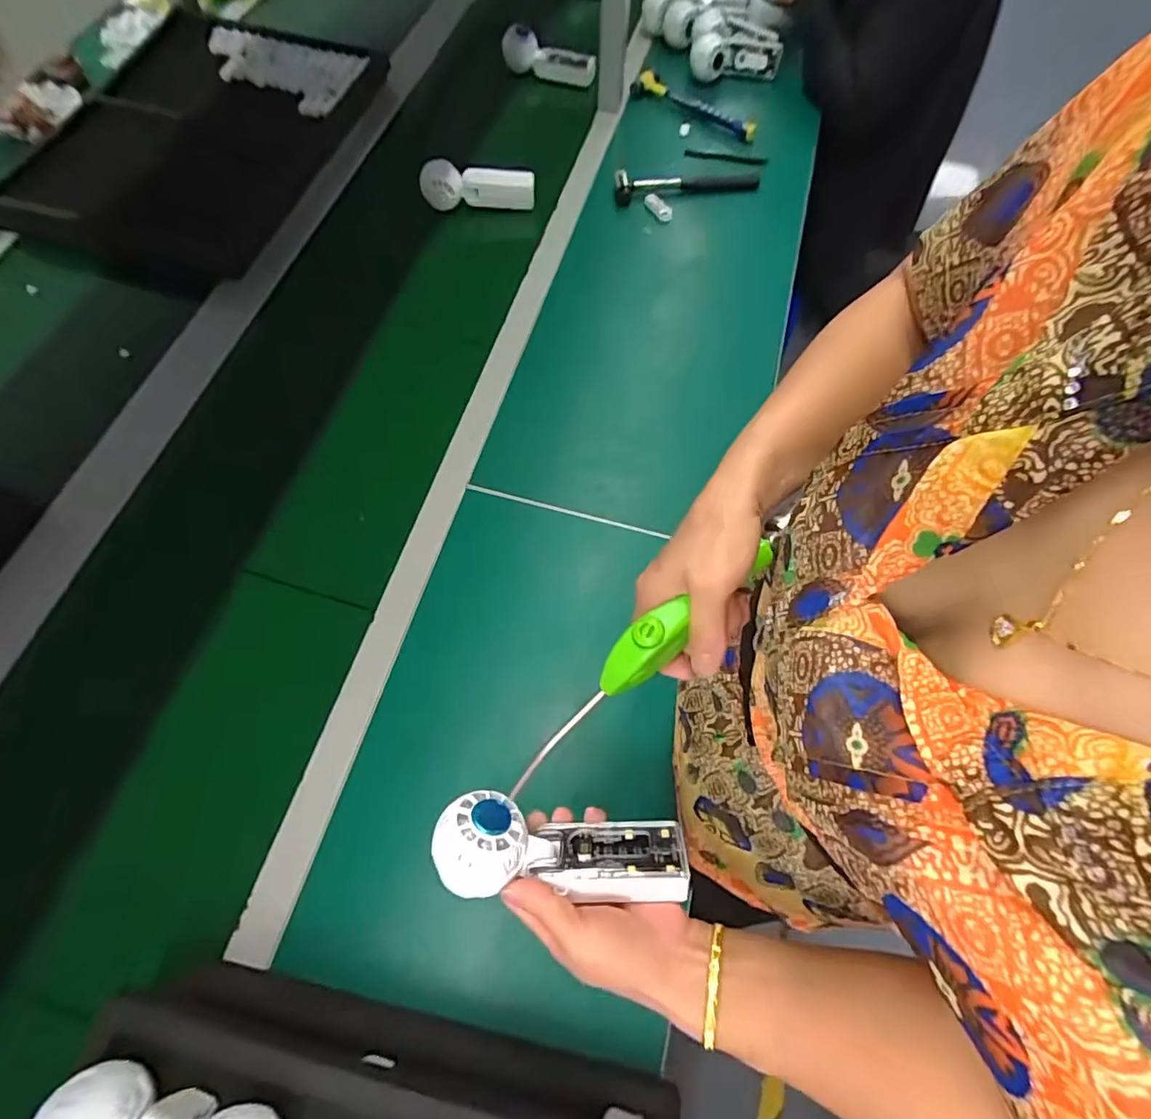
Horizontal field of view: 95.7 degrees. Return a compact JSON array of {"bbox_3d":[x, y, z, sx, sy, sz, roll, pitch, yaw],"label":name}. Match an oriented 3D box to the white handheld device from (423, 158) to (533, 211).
[{"bbox_3d":[-0.154,-0.584,0.815,0.174,0.064,0.044,-10,70,-19],"label":"white handheld device"}]

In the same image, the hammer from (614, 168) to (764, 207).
[{"bbox_3d":[0.182,-0.623,0.860,0.244,0.024,0.054,-11,70,-6],"label":"hammer"}]

